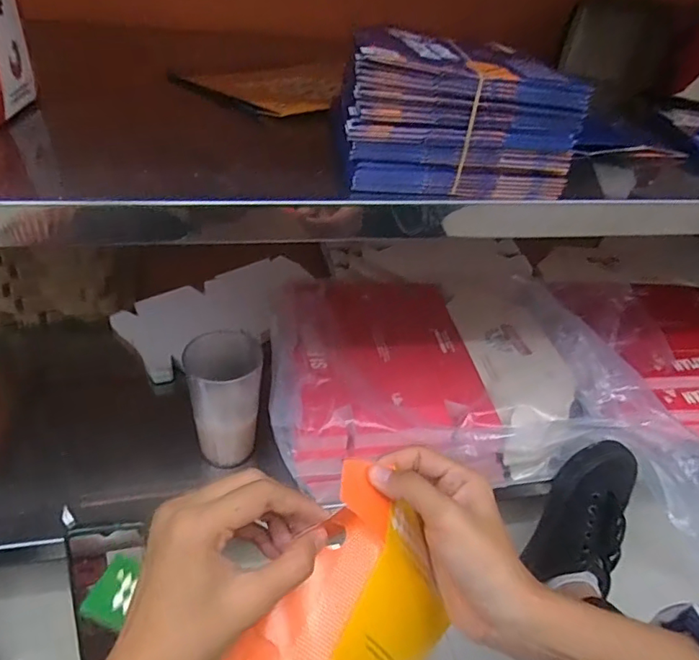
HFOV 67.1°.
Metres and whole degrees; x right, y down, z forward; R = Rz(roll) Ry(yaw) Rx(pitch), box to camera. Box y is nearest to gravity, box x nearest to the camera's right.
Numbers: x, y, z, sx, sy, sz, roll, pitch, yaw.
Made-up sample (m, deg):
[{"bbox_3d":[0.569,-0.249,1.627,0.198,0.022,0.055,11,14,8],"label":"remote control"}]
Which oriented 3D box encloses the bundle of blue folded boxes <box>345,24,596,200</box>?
[{"bbox_3d":[0.070,-0.174,0.414,0.176,0.089,0.130,0,38,-9],"label":"bundle of blue folded boxes"}]

